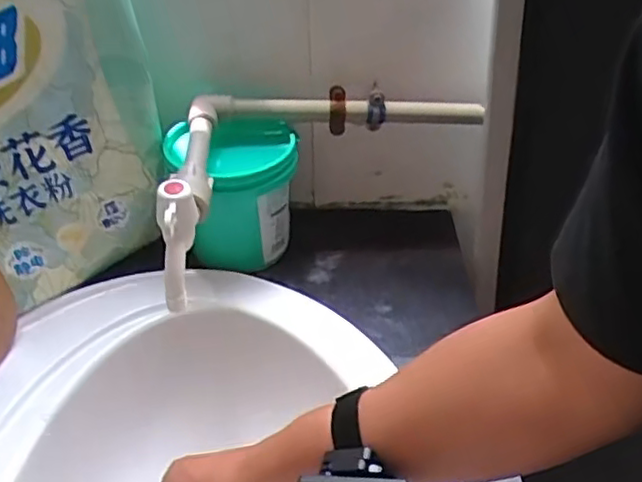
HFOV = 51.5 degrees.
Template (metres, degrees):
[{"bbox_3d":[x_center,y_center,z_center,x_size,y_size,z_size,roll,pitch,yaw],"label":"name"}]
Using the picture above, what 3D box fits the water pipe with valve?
[{"bbox_3d":[-0.033,-0.090,0.630,0.356,0.079,0.175,-29,46,-31],"label":"water pipe with valve"}]

